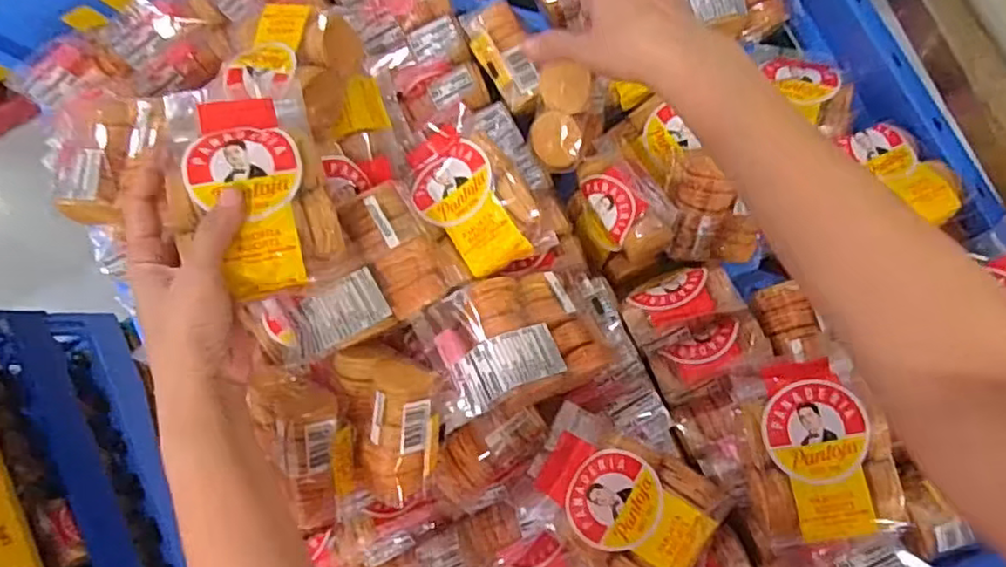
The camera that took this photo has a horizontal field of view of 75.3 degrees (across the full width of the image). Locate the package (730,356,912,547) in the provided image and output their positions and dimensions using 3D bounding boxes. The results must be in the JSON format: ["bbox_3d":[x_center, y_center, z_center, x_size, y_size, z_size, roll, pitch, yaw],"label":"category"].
[{"bbox_3d":[0.202,0.107,0.430,0.086,0.053,0.110,-13,84,7],"label":"package"}]

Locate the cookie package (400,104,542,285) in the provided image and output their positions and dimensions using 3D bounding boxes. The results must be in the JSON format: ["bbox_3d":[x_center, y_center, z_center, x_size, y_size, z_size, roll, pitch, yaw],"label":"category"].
[{"bbox_3d":[-0.026,-0.069,0.479,0.079,0.040,0.133,-30,82,5],"label":"cookie package"}]

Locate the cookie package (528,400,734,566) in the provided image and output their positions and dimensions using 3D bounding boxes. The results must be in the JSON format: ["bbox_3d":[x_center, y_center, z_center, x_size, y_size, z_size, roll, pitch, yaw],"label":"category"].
[{"bbox_3d":[0.084,0.149,0.445,0.131,0.049,0.083,27,90,10],"label":"cookie package"}]

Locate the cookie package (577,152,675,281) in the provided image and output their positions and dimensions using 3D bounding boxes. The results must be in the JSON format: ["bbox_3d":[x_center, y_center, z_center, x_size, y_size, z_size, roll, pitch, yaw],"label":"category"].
[{"bbox_3d":[0.092,-0.053,0.529,0.048,0.098,0.094,-21,74,-34],"label":"cookie package"}]

